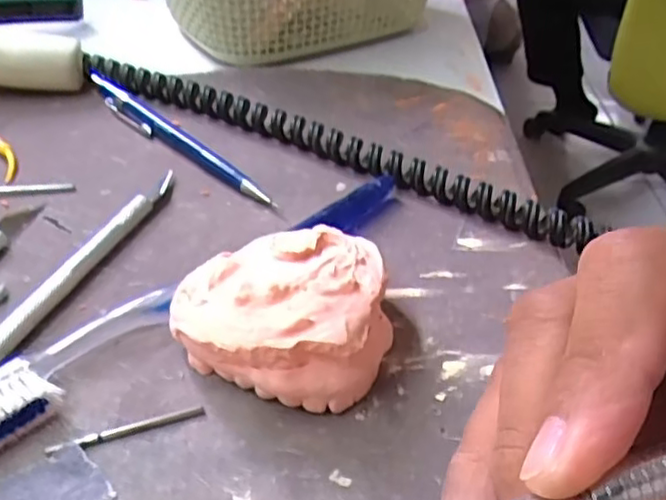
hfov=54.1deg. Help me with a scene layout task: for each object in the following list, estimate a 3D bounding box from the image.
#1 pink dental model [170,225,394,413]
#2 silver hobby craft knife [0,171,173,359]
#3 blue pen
[{"bbox_3d":[-0.014,0.023,0.201,0.064,0.033,0.047,-7,43,-12],"label":"pink dental model"},{"bbox_3d":[-0.092,0.009,0.233,0.008,0.008,0.135,16,43,13],"label":"silver hobby craft knife"},{"bbox_3d":[-0.076,-0.054,0.304,0.137,0.009,0.011,34,50,30],"label":"blue pen"}]

